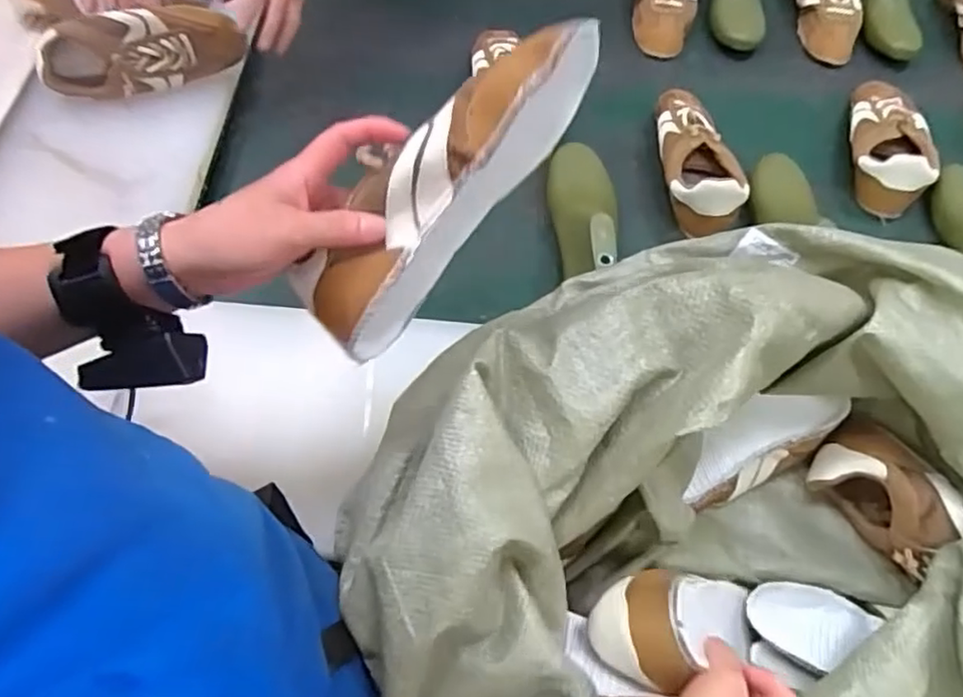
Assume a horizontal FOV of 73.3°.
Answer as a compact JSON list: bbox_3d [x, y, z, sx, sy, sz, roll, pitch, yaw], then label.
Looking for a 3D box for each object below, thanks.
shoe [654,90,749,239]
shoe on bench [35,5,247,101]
[{"bbox_3d":[0.276,-0.249,0.831,0.089,0.065,0.240,-1,62,-4],"label":"shoe"},{"bbox_3d":[-0.398,-0.349,0.757,0.222,0.074,0.074,-12,64,-10],"label":"shoe on bench"}]

